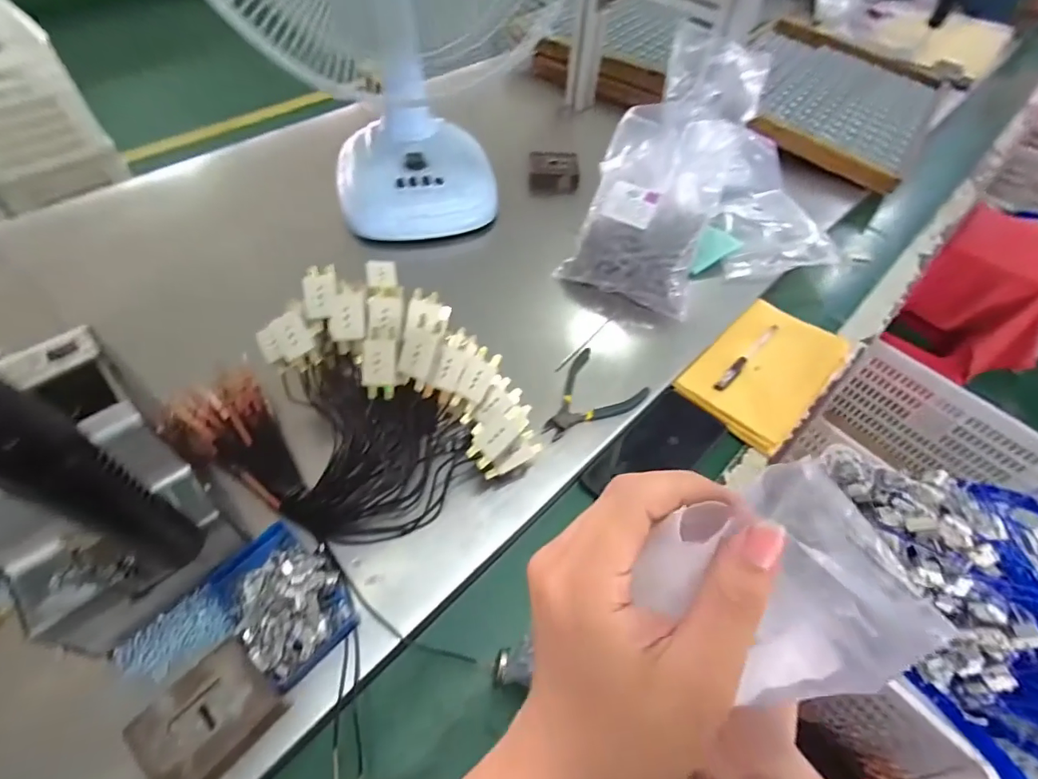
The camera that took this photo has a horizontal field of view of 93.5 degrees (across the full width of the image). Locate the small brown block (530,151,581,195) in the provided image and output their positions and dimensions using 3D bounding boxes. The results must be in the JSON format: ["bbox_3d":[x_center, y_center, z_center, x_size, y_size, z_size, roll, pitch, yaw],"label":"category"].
[{"bbox_3d":[0.054,-0.352,0.806,0.083,0.048,0.070,3,53,-2],"label":"small brown block"}]

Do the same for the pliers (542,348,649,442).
[{"bbox_3d":[0.070,0.011,0.528,0.090,0.015,0.119,39,60,22],"label":"pliers"}]

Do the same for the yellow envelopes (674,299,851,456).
[{"bbox_3d":[0.296,-0.026,0.588,0.130,0.015,0.211,39,60,22],"label":"yellow envelopes"}]

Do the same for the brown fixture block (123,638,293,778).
[{"bbox_3d":[-0.211,0.226,0.336,0.068,0.030,0.078,36,59,21],"label":"brown fixture block"}]

